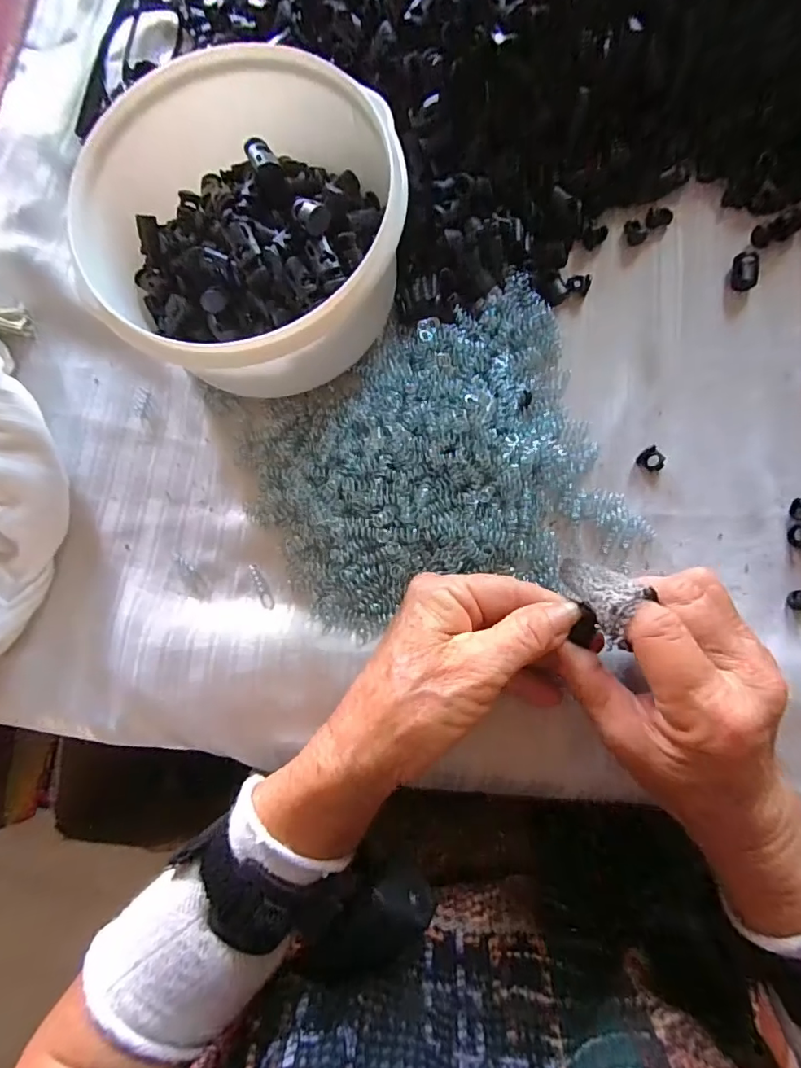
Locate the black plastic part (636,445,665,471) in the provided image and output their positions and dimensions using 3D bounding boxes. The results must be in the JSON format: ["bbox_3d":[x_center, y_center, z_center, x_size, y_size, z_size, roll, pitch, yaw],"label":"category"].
[{"bbox_3d":[0.143,-0.042,0.283,0.014,0.005,0.013,-1,81,4],"label":"black plastic part"}]

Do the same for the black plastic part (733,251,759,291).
[{"bbox_3d":[0.206,-0.156,0.297,0.013,0.007,0.022,7,82,5],"label":"black plastic part"}]

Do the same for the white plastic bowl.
[{"bbox_3d":[-0.082,-0.158,0.269,0.157,0.091,0.170,-1,79,3],"label":"white plastic bowl"}]

